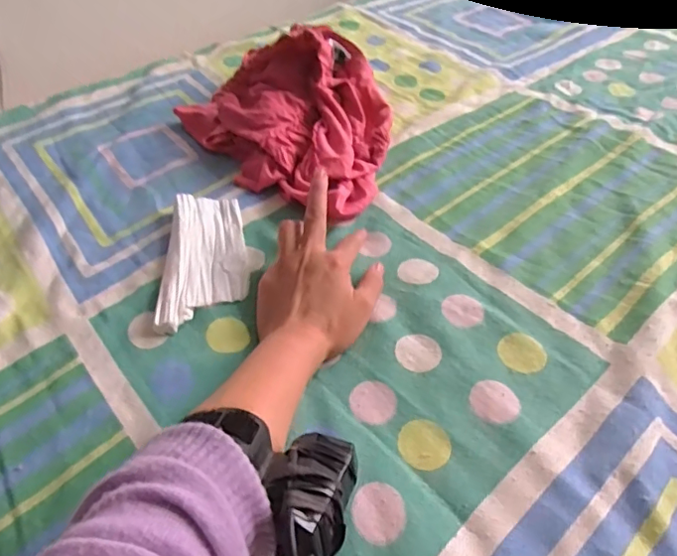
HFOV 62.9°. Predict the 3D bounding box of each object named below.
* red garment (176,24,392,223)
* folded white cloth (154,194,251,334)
[{"bbox_3d":[-0.032,-0.184,0.597,0.192,0.096,0.249,-28,50,-25],"label":"red garment"},{"bbox_3d":[-0.120,-0.021,0.496,0.071,0.018,0.162,-7,45,-5],"label":"folded white cloth"}]

